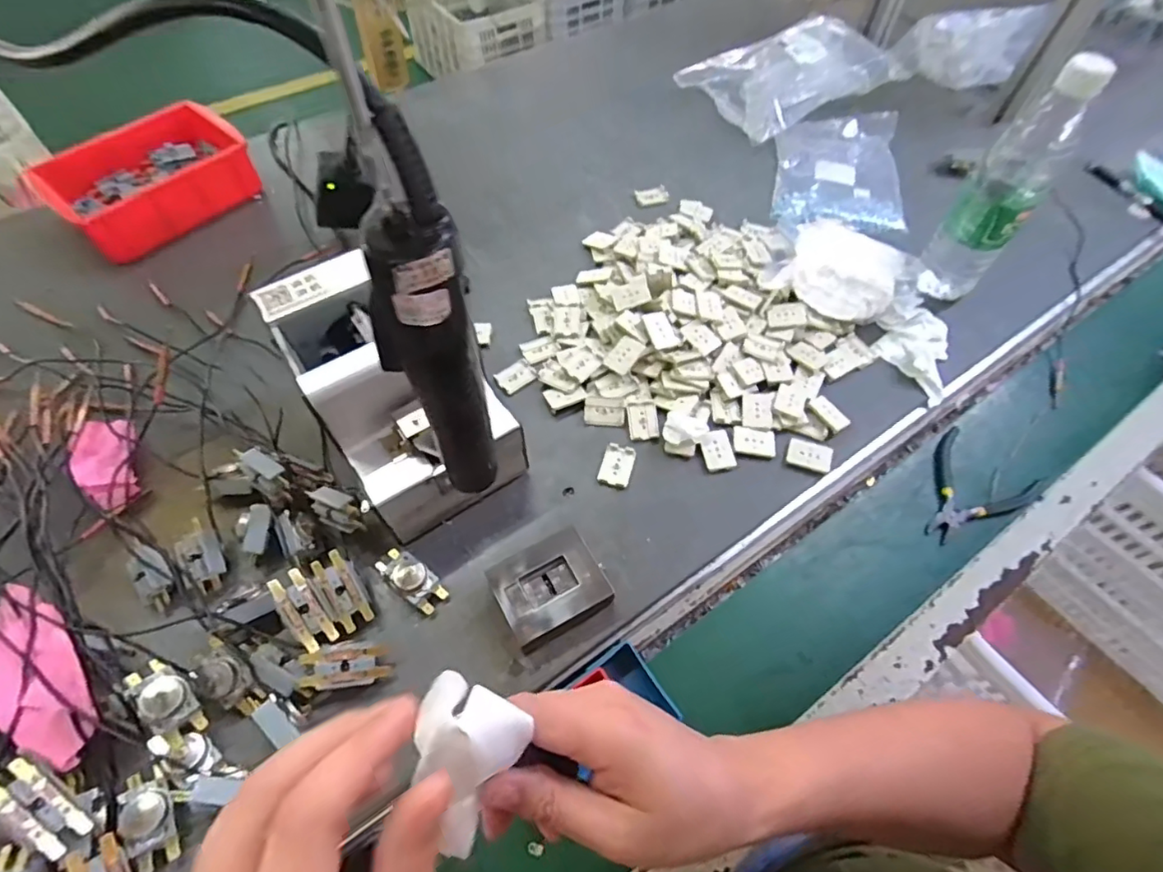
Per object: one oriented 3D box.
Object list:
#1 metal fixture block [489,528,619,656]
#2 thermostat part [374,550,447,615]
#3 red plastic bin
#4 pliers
[{"bbox_3d":[-0.024,0.120,0.444,0.081,0.026,0.071,-26,63,-16],"label":"metal fixture block"},{"bbox_3d":[-0.136,0.113,0.448,0.058,0.024,0.028,34,64,17],"label":"thermostat part"},{"bbox_3d":[-0.506,-0.305,0.668,0.206,0.068,0.152,-40,68,-20],"label":"red plastic bin"},{"bbox_3d":[0.371,0.058,0.541,0.094,0.014,0.124,41,66,20],"label":"pliers"}]

